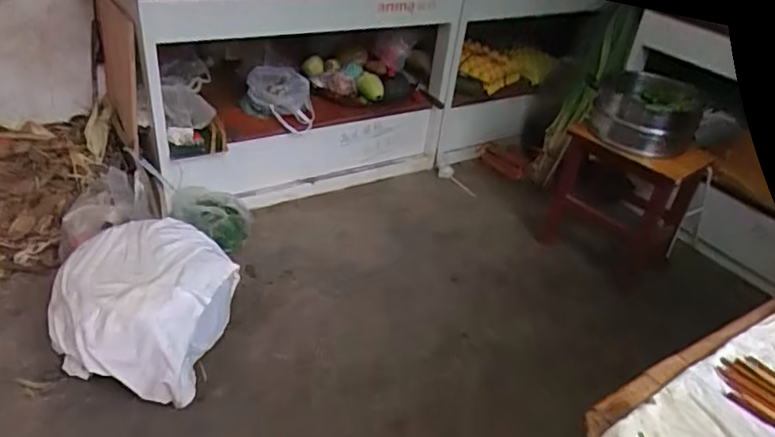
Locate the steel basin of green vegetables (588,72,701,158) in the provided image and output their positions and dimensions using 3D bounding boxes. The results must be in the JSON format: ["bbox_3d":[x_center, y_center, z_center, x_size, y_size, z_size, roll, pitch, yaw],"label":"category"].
[{"bbox_3d":[0.786,-0.330,1.739,0.301,0.243,0.254,20,36,19],"label":"steel basin of green vegetables"}]

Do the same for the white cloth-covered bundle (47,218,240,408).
[{"bbox_3d":[-0.570,0.183,1.338,0.361,0.290,0.338,13,34,9],"label":"white cloth-covered bundle"}]

